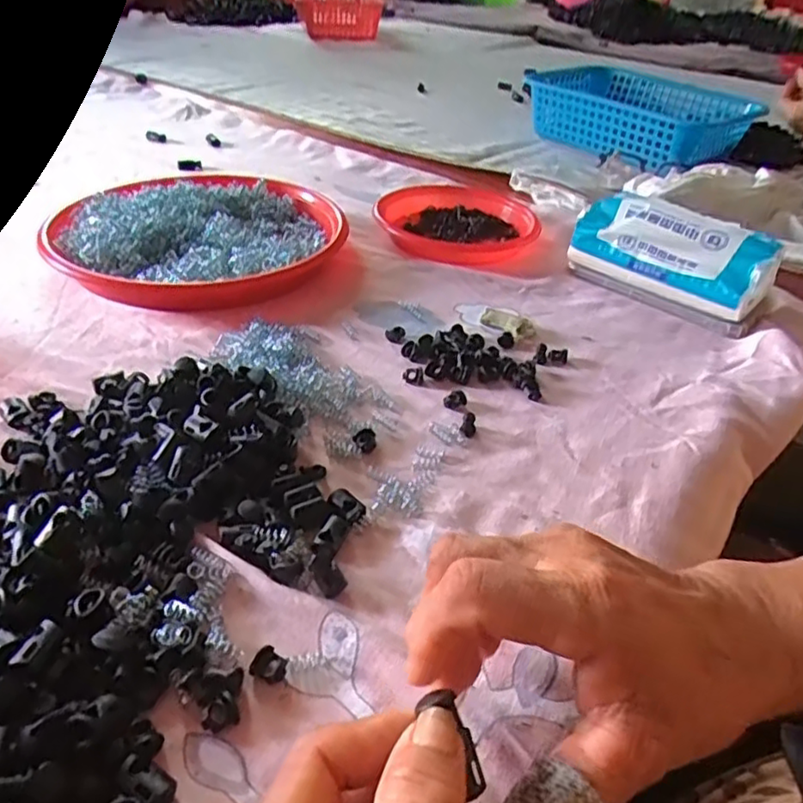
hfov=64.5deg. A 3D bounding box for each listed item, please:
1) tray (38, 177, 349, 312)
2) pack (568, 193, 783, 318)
[{"bbox_3d":[-0.170,-0.149,0.569,0.230,0.033,0.248,17,38,16],"label":"tray"},{"bbox_3d":[0.235,-0.131,0.554,0.166,0.063,0.057,30,43,30],"label":"pack"}]

